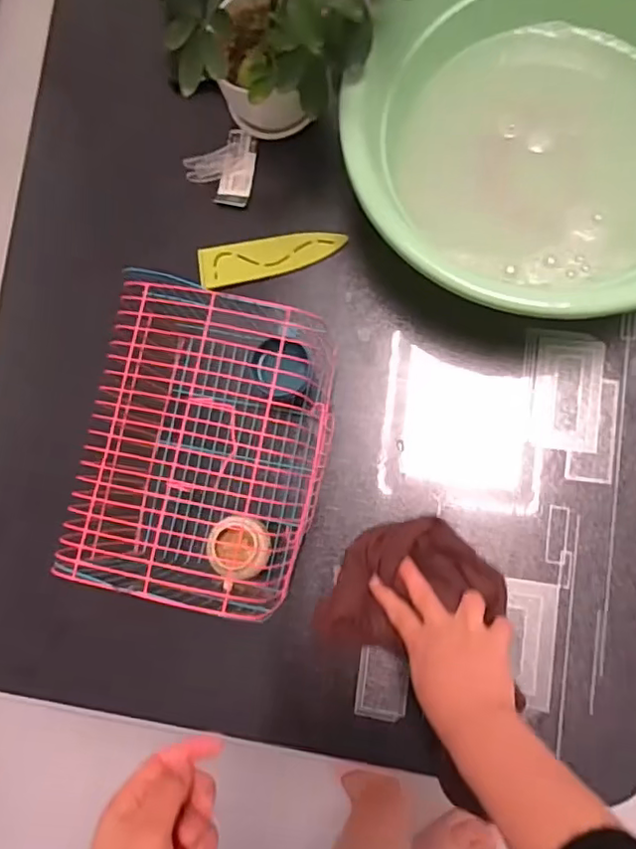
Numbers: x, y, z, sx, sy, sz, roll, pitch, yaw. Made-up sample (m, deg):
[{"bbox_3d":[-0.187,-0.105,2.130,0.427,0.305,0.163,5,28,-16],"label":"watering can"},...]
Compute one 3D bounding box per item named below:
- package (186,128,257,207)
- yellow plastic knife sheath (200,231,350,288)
[{"bbox_3d":[-0.102,-0.274,0.635,0.071,0.012,0.080,10,85,8],"label":"package"},{"bbox_3d":[-0.048,-0.175,0.615,0.149,0.008,0.042,-12,82,6],"label":"yellow plastic knife sheath"}]

